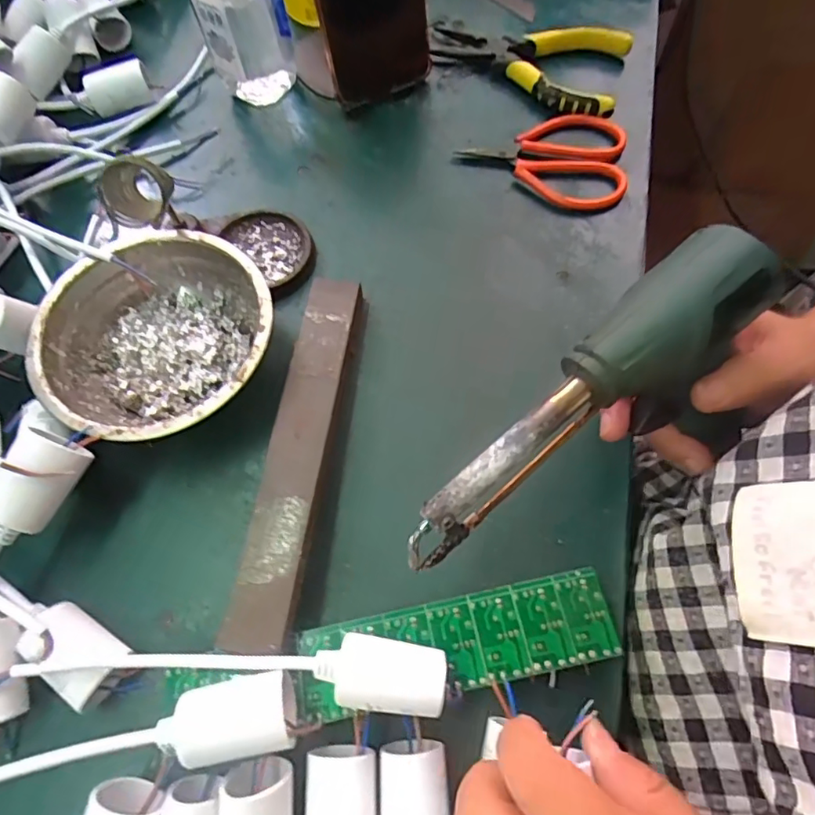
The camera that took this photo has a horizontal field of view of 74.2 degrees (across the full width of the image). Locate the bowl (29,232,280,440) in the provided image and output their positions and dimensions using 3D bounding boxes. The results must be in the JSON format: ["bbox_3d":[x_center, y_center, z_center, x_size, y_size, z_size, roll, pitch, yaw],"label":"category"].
[{"bbox_3d":[-0.139,-0.038,0.308,0.123,0.036,0.124,-1,66,3],"label":"bowl"}]

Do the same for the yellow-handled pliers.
[{"bbox_3d":[0.088,-0.260,0.405,0.144,0.026,0.074,14,68,9],"label":"yellow-handled pliers"}]

